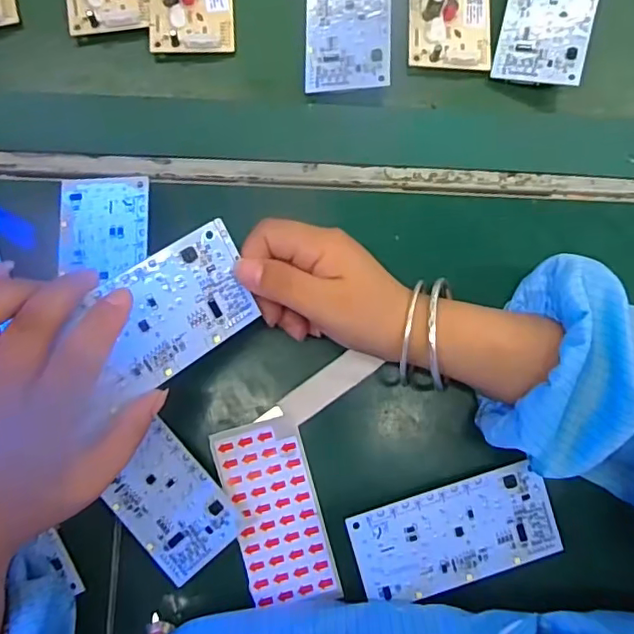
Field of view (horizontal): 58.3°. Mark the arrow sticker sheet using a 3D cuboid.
[{"bbox_3d":[-0.024,0.114,0.333,0.051,0.004,0.103,-15,83,-5],"label":"arrow sticker sheet"}]

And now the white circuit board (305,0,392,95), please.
[{"bbox_3d":[0.021,-0.205,0.369,0.054,0.019,0.113,1,80,-1],"label":"white circuit board"}]

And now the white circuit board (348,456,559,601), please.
[{"bbox_3d":[0.078,0.122,0.318,0.113,0.004,0.054,-16,89,-6],"label":"white circuit board"}]

